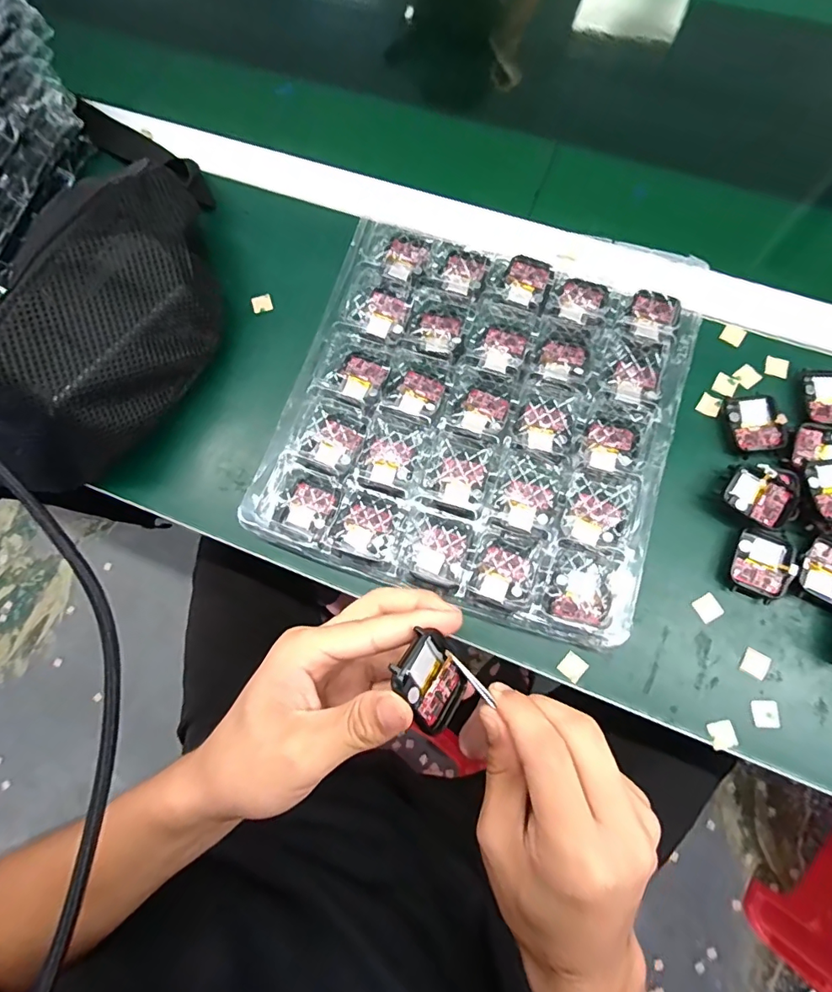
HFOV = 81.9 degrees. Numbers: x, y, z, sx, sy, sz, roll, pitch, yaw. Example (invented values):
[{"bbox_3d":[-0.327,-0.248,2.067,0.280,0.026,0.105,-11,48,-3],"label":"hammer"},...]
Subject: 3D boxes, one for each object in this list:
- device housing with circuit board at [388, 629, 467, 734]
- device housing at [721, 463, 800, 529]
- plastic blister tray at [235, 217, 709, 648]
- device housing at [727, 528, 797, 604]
[{"bbox_3d":[0.007,0.091,0.237,0.037,0.007,0.045,-46,116,-38],"label":"device housing with circuit board"},{"bbox_3d":[0.237,-0.002,0.328,0.046,0.010,0.042,27,78,9],"label":"device housing"},{"bbox_3d":[0.050,-0.075,0.349,0.260,0.018,0.290,18,75,6],"label":"plastic blister tray"},{"bbox_3d":[0.234,0.047,0.326,0.035,0.014,0.043,20,77,8],"label":"device housing"}]

